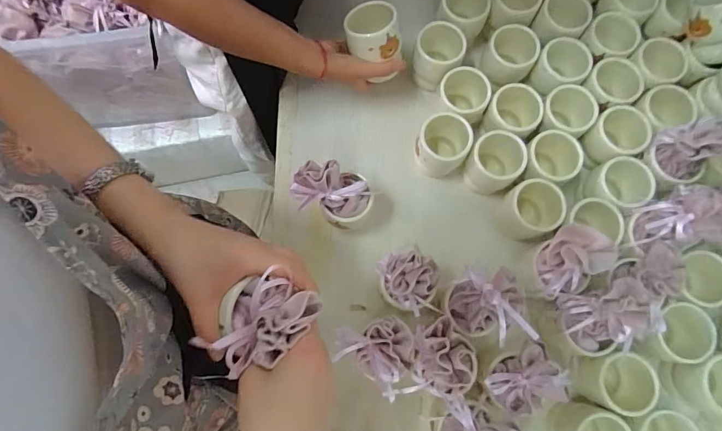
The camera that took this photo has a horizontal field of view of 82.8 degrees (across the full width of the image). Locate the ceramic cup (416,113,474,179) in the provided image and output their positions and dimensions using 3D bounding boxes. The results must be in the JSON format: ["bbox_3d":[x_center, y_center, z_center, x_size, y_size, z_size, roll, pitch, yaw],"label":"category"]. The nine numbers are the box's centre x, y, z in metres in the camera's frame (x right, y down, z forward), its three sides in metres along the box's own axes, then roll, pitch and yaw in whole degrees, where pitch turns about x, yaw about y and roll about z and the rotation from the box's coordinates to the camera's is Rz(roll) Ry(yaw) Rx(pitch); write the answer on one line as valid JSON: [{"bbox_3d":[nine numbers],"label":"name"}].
[{"bbox_3d":[0.121,-0.104,0.614,0.074,0.084,0.068,0,76,0],"label":"ceramic cup"}]

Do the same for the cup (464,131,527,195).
[{"bbox_3d":[0.195,-0.078,0.604,0.079,0.069,0.083,36,78,9],"label":"cup"}]

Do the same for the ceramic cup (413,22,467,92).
[{"bbox_3d":[0.121,-0.248,0.647,0.069,0.087,0.075,0,76,0],"label":"ceramic cup"}]

